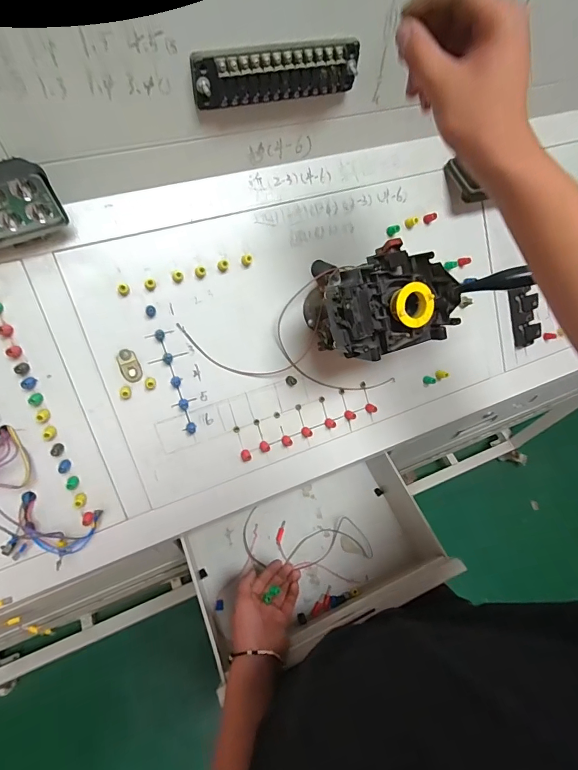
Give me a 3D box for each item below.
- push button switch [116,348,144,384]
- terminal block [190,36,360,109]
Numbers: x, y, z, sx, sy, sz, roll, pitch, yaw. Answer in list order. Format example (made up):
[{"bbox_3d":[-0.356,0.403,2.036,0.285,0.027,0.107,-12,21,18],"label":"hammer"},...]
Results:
[{"bbox_3d":[-0.209,-0.025,0.523,0.026,0.008,0.045,-16,101,-16],"label":"push button switch"},{"bbox_3d":[-0.008,-0.347,0.441,0.193,0.050,0.023,-18,63,-14],"label":"terminal block"}]

